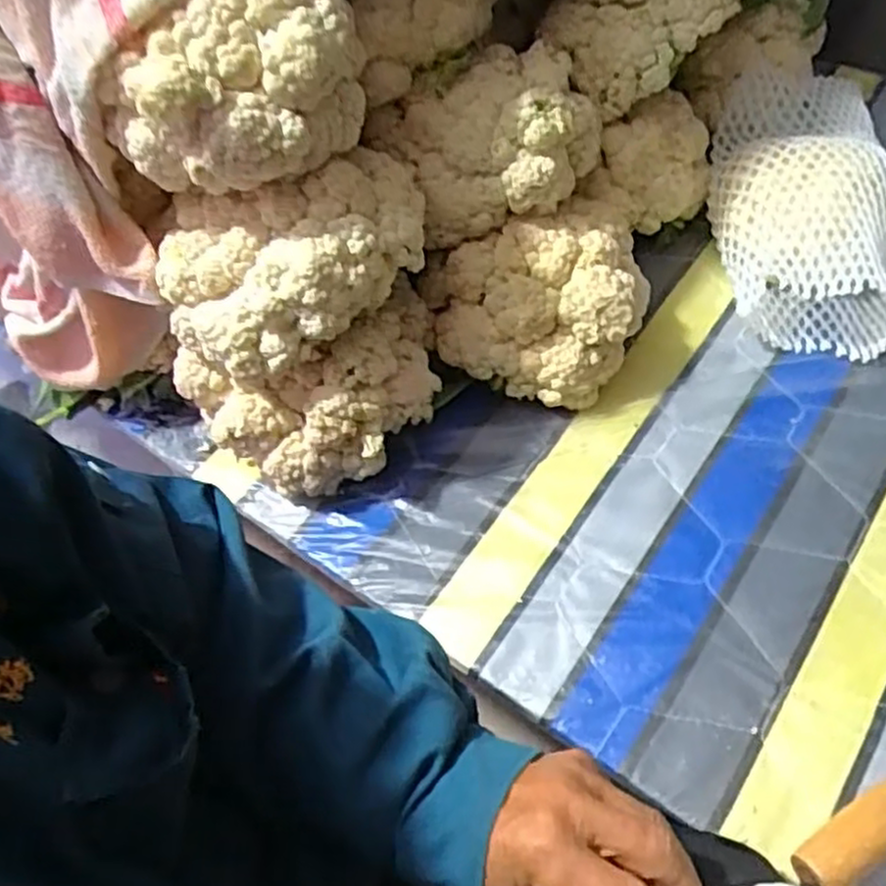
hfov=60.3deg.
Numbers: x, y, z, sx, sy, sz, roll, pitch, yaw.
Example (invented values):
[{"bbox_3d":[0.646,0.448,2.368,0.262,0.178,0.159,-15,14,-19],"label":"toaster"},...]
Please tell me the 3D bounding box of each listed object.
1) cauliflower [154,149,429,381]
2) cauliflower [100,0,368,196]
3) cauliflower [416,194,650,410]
[{"bbox_3d":[-0.095,-0.118,0.496,0.185,0.096,0.103,-18,57,-7],"label":"cauliflower"},{"bbox_3d":[-0.104,-0.204,0.431,0.160,0.088,0.080,-32,60,-15],"label":"cauliflower"},{"bbox_3d":[0.086,-0.105,0.605,0.180,0.112,0.131,-23,58,-10],"label":"cauliflower"}]

